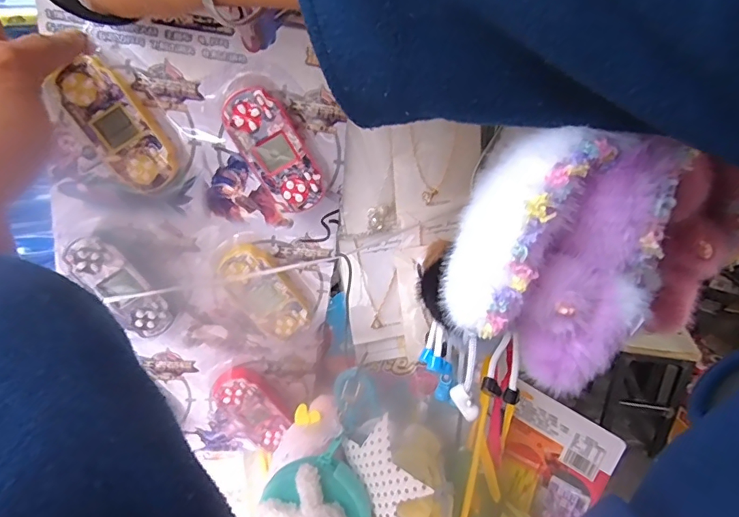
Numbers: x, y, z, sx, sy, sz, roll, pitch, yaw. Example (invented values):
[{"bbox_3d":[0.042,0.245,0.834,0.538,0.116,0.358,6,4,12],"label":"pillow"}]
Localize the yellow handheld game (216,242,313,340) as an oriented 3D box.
[{"bbox_3d":[-0.081,0.024,0.362,0.042,0.082,0.022,-33,25,6],"label":"yellow handheld game"}]

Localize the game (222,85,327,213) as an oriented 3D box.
[{"bbox_3d":[-0.064,-0.075,0.318,0.039,0.086,0.022,-30,25,5],"label":"game"}]

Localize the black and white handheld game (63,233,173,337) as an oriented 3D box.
[{"bbox_3d":[-0.180,0.022,0.335,0.032,0.085,0.013,-32,21,13],"label":"black and white handheld game"}]

